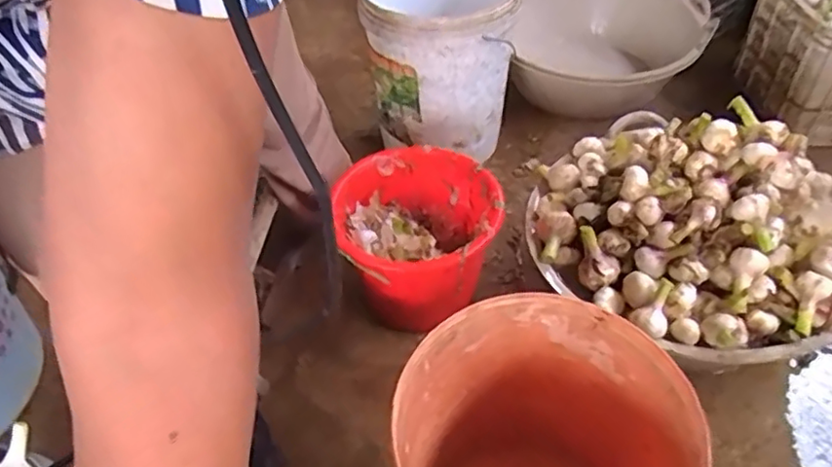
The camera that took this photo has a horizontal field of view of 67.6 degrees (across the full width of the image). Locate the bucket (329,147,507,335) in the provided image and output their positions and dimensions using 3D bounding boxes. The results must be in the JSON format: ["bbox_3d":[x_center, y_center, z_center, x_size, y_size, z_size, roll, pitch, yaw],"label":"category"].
[{"bbox_3d":[0.007,0.030,1.121,0.276,0.241,0.269,-3,48,3],"label":"bucket"}]

